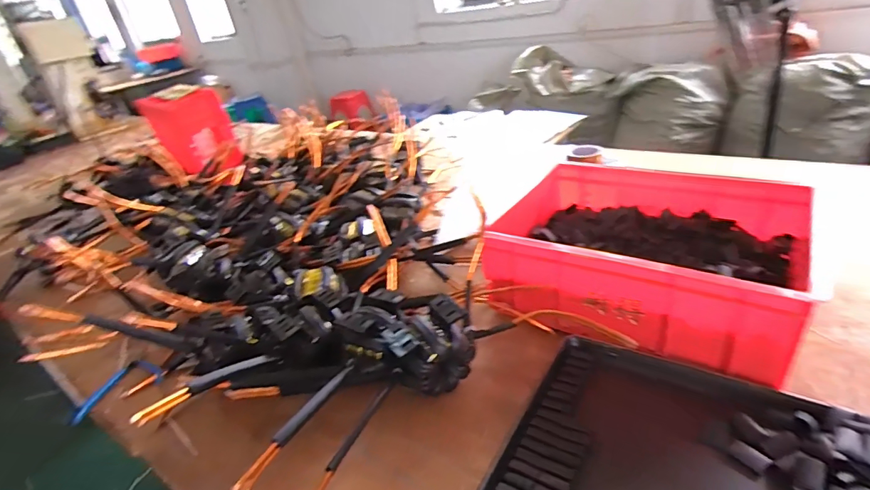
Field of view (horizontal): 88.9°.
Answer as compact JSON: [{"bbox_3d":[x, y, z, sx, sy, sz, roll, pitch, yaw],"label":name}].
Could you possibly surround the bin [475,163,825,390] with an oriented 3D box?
[{"bbox_3d":[0.312,0.010,0.674,0.384,0.140,0.303,13,37,32],"label":"bin"}]

